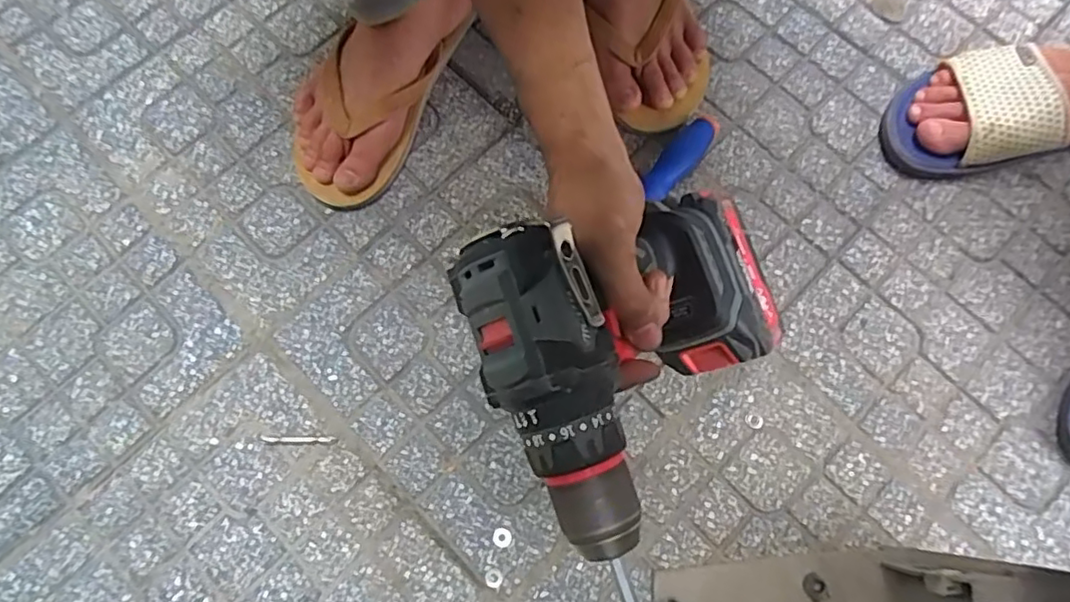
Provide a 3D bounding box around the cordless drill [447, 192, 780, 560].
[{"bbox_3d":[0.057,0.010,0.377,0.255,0.078,0.150,-29,99,-46],"label":"cordless drill"}]

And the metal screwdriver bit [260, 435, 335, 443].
[{"bbox_3d":[-0.198,0.115,0.521,0.060,0.004,0.006,2,74,0],"label":"metal screwdriver bit"}]

